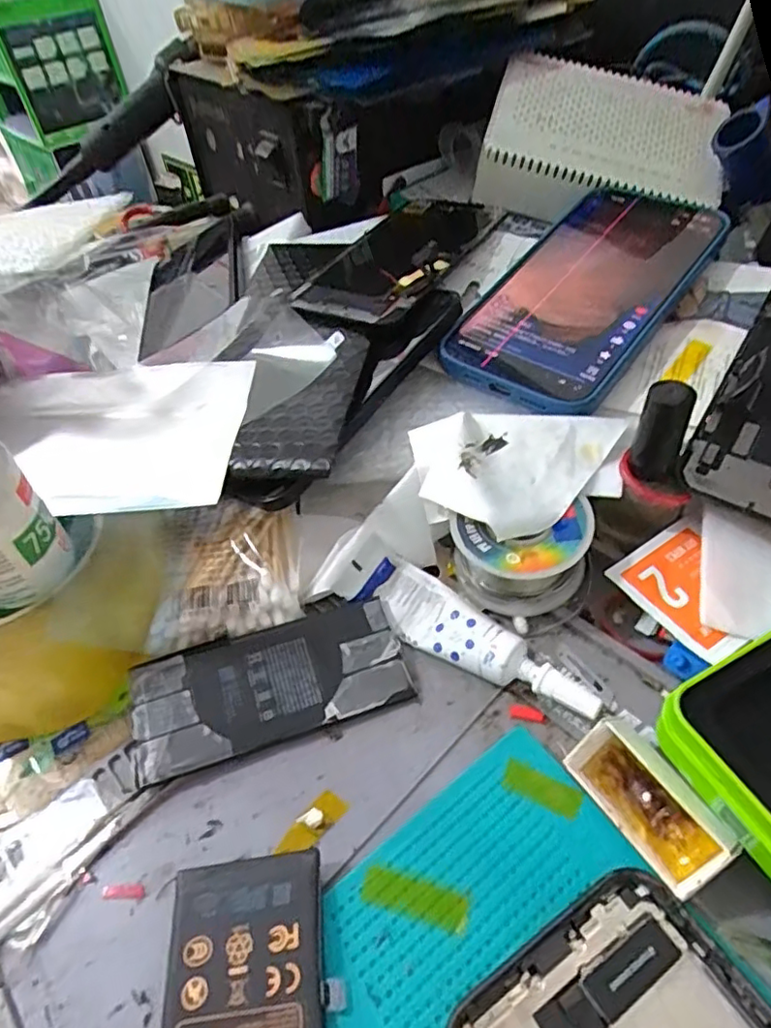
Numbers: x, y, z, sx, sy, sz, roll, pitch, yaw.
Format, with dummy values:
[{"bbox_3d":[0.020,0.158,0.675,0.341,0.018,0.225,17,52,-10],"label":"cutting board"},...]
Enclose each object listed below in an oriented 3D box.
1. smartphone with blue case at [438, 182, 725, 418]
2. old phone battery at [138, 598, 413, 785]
[{"bbox_3d":[0.103,-0.116,0.309,0.080,0.007,0.169,31,66,26],"label":"smartphone with blue case"},{"bbox_3d":[-0.043,0.063,0.229,0.098,0.004,0.044,-16,58,-13],"label":"old phone battery"}]

